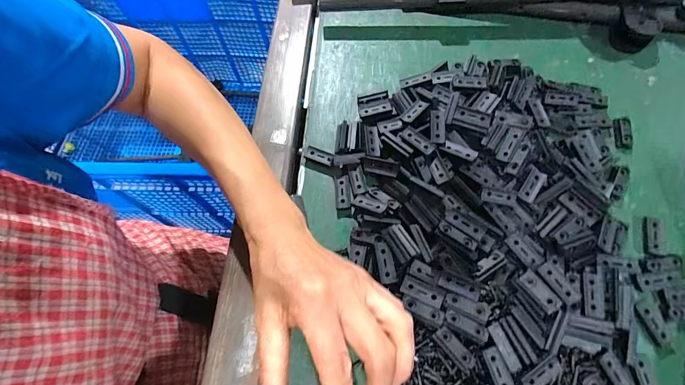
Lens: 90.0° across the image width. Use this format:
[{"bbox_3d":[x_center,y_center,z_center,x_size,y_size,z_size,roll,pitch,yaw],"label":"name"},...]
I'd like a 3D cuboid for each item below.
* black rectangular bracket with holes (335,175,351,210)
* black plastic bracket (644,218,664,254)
[{"bbox_3d":[0.000,0.000,0.341,0.014,0.004,0.034,-4,66,3],"label":"black rectangular bracket with holes"},{"bbox_3d":[0.281,0.039,0.309,0.016,0.005,0.034,16,68,11],"label":"black plastic bracket"}]

